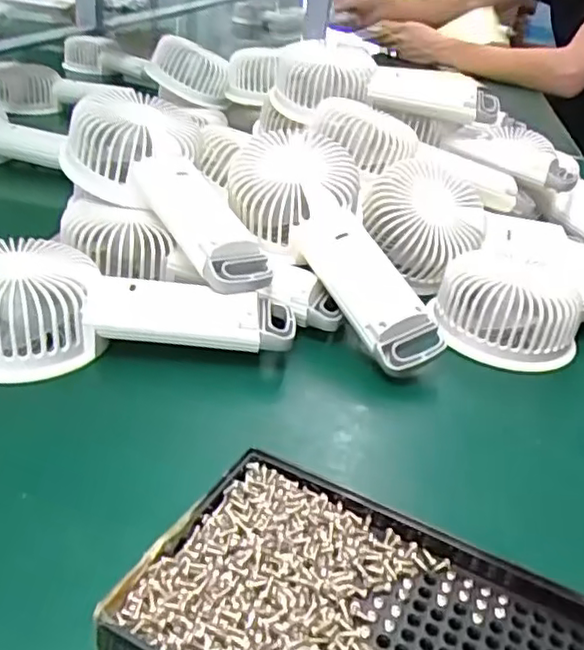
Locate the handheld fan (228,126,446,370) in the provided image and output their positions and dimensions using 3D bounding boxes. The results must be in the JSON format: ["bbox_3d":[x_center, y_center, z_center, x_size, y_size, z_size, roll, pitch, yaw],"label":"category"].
[{"bbox_3d":[0.023,-0.045,0.374,0.069,0.042,0.169,-17,63,-35],"label":"handheld fan"}]

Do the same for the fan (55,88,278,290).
[{"bbox_3d":[-0.066,-0.078,0.382,0.082,0.042,0.167,-22,60,-39],"label":"fan"}]

